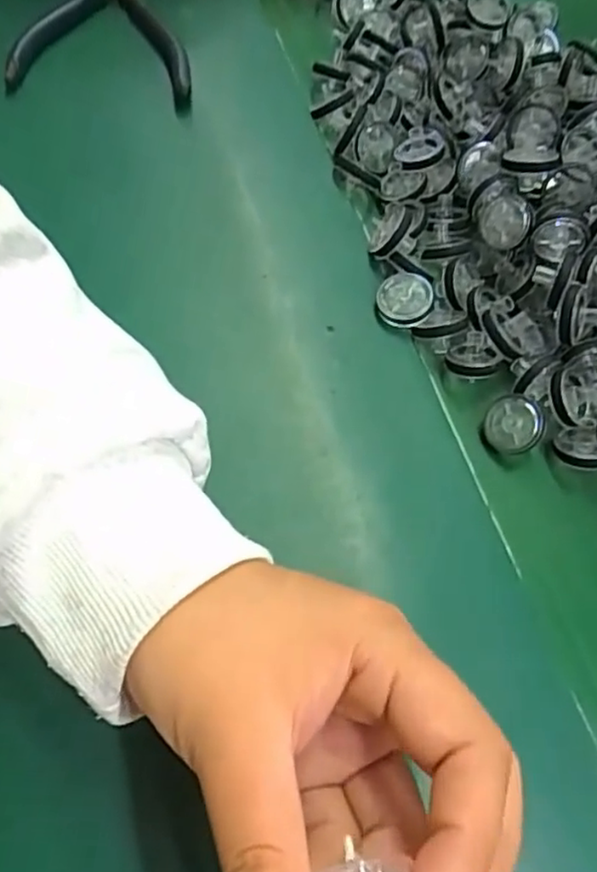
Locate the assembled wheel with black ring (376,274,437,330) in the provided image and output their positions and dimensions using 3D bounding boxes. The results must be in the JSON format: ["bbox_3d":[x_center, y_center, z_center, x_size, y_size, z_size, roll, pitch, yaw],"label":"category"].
[{"bbox_3d":[0.048,-0.060,0.294,0.025,0.012,0.021,9,63,3],"label":"assembled wheel with black ring"}]

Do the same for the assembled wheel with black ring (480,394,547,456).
[{"bbox_3d":[0.091,-0.005,0.279,0.024,0.011,0.024,5,82,25],"label":"assembled wheel with black ring"}]

